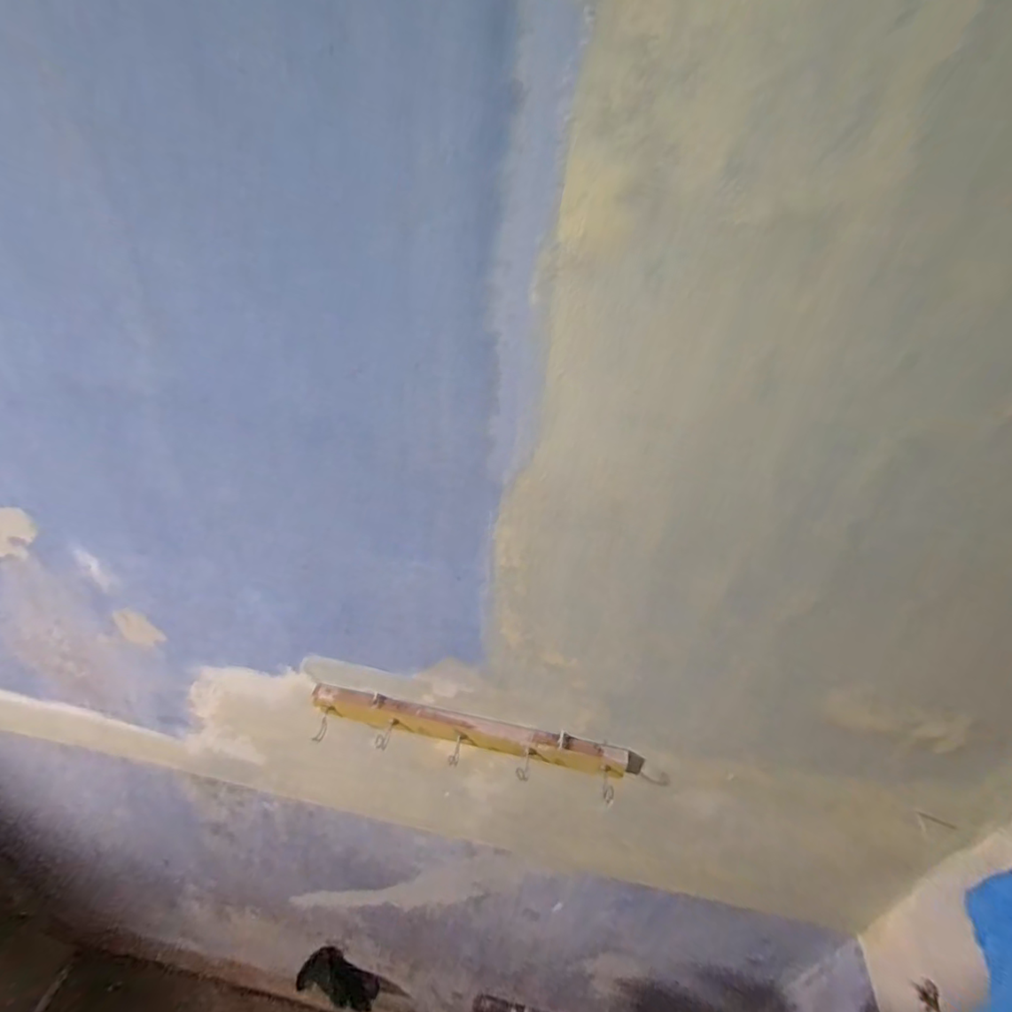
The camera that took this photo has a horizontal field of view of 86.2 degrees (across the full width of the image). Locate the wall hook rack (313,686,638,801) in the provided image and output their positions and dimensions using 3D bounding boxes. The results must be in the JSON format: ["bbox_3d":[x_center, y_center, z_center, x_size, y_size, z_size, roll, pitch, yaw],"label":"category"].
[{"bbox_3d":[-0.043,0.291,0.668,0.407,0.060,0.046,11,37,5],"label":"wall hook rack"}]

